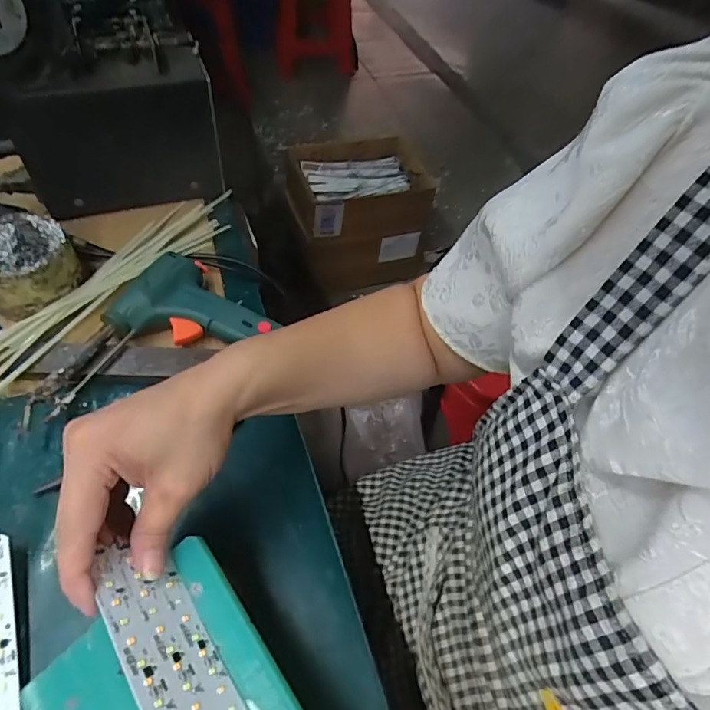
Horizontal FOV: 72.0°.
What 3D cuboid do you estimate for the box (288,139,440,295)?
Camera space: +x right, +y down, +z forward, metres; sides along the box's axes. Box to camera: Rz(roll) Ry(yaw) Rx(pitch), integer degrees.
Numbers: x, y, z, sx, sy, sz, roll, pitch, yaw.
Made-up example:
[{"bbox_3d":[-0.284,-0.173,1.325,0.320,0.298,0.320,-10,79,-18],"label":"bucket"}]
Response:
[{"bbox_3d":[0.008,-0.383,1.365,0.379,0.305,0.269,-13,57,-12],"label":"box"}]

